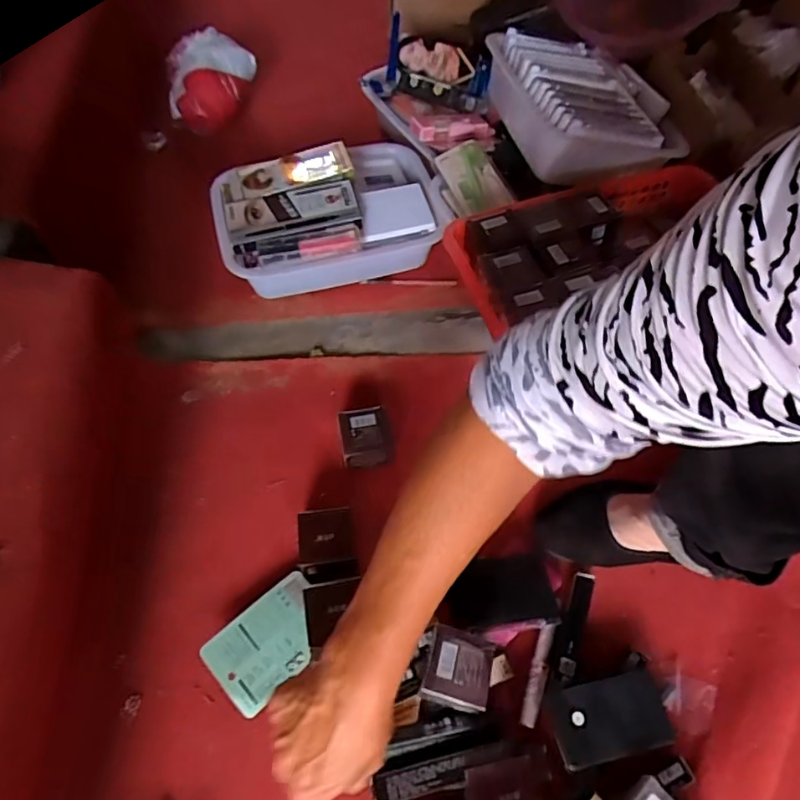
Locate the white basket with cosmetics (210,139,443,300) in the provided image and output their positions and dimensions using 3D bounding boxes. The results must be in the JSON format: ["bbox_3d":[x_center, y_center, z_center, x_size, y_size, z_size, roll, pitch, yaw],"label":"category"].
[{"bbox_3d":[-0.092,-0.241,0.735,0.290,0.100,0.195,-16,60,-11],"label":"white basket with cosmetics"}]

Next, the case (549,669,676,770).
[{"bbox_3d":[0.177,0.269,0.467,0.098,0.019,0.055,-9,59,-7],"label":"case"}]

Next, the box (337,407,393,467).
[{"bbox_3d":[-0.037,0.044,0.603,0.054,0.040,0.059,-8,59,-7],"label":"box"}]

